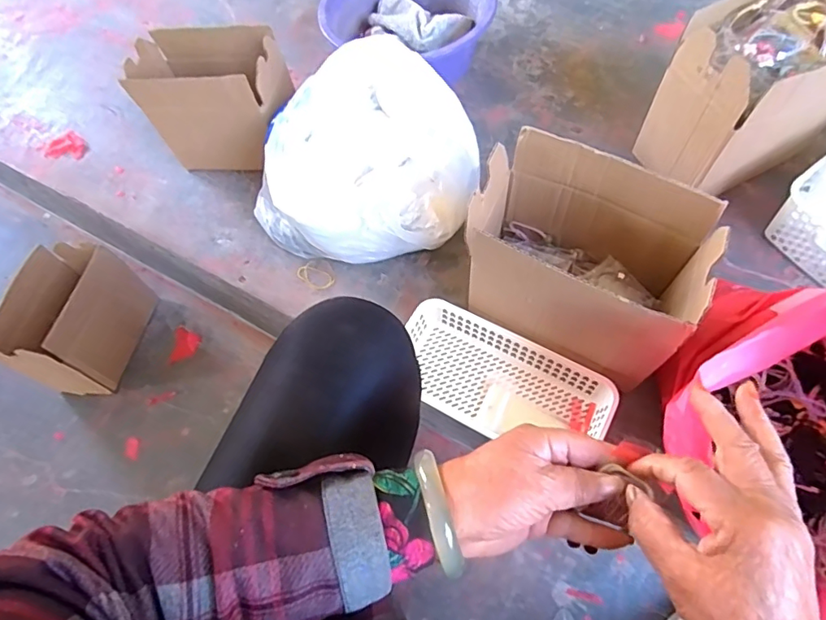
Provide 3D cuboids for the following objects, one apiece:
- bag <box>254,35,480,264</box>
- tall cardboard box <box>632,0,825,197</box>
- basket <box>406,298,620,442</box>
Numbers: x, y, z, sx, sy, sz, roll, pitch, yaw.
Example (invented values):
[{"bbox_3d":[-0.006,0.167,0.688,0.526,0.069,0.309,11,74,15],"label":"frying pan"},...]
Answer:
[{"bbox_3d":[-0.066,-0.204,0.721,0.297,0.172,0.265,15,65,11],"label":"bag"},{"bbox_3d":[0.465,-0.290,0.695,0.247,0.217,0.148,-24,64,-8],"label":"tall cardboard box"},{"bbox_3d":[0.107,0.091,0.639,0.264,0.056,0.122,25,67,15],"label":"basket"}]

